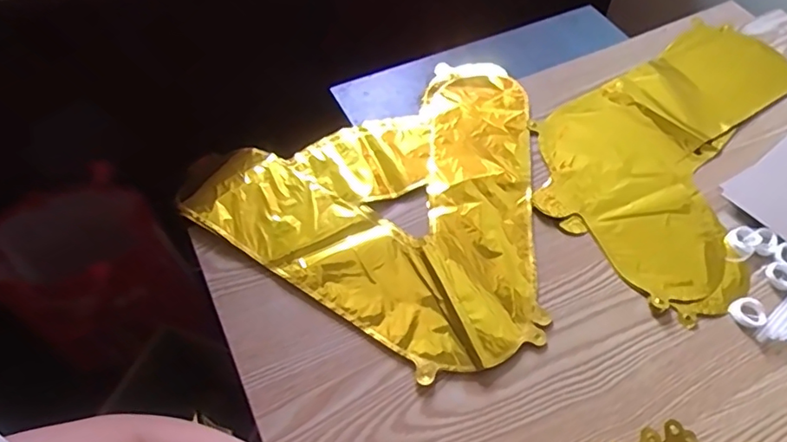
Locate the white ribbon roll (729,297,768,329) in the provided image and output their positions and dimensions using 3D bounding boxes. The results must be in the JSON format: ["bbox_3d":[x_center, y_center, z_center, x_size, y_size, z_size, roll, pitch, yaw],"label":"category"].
[{"bbox_3d":[0.313,0.081,0.501,0.030,0.006,0.028,0,55,-1],"label":"white ribbon roll"}]

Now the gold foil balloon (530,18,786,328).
[{"bbox_3d":[0.310,-0.092,0.622,0.230,0.010,0.394,34,61,20],"label":"gold foil balloon"}]

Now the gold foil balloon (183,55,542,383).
[{"bbox_3d":[0.023,-0.014,0.558,0.366,0.011,0.320,-25,59,-17],"label":"gold foil balloon"}]

